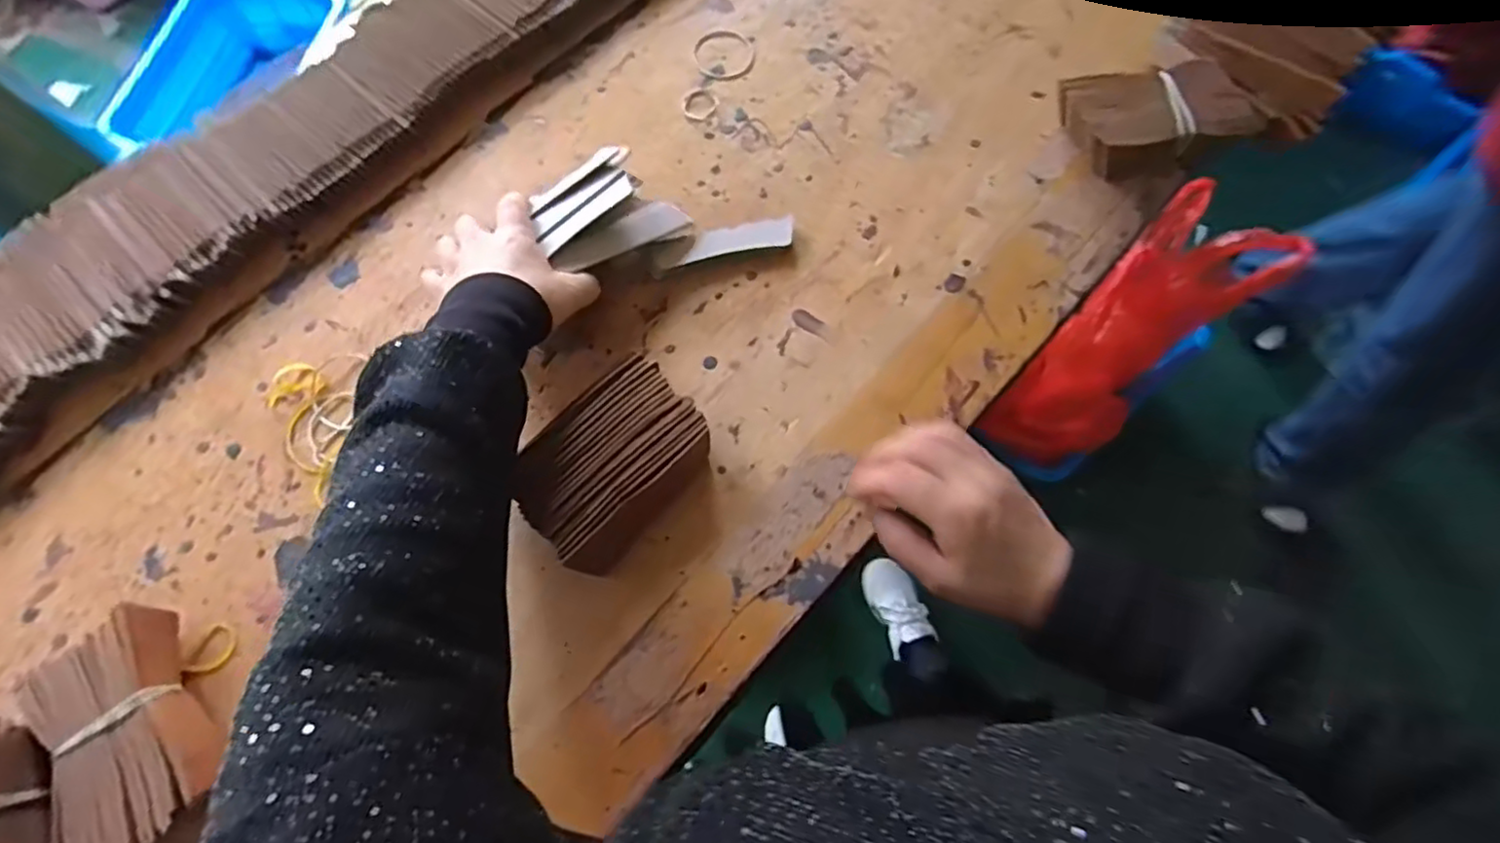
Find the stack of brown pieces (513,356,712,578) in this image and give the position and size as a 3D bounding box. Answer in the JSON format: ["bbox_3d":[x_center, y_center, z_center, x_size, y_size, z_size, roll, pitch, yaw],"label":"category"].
[{"bbox_3d":[-0.091,0.027,0.438,0.090,0.031,0.125,38,76,14],"label":"stack of brown pieces"}]

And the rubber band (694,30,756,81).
[{"bbox_3d":[-0.023,-0.322,0.578,0.052,0.004,0.060,-28,72,-8],"label":"rubber band"}]

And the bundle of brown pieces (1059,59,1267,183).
[{"bbox_3d":[0.317,-0.236,0.515,0.136,0.035,0.077,-7,70,-1],"label":"bundle of brown pieces"}]

